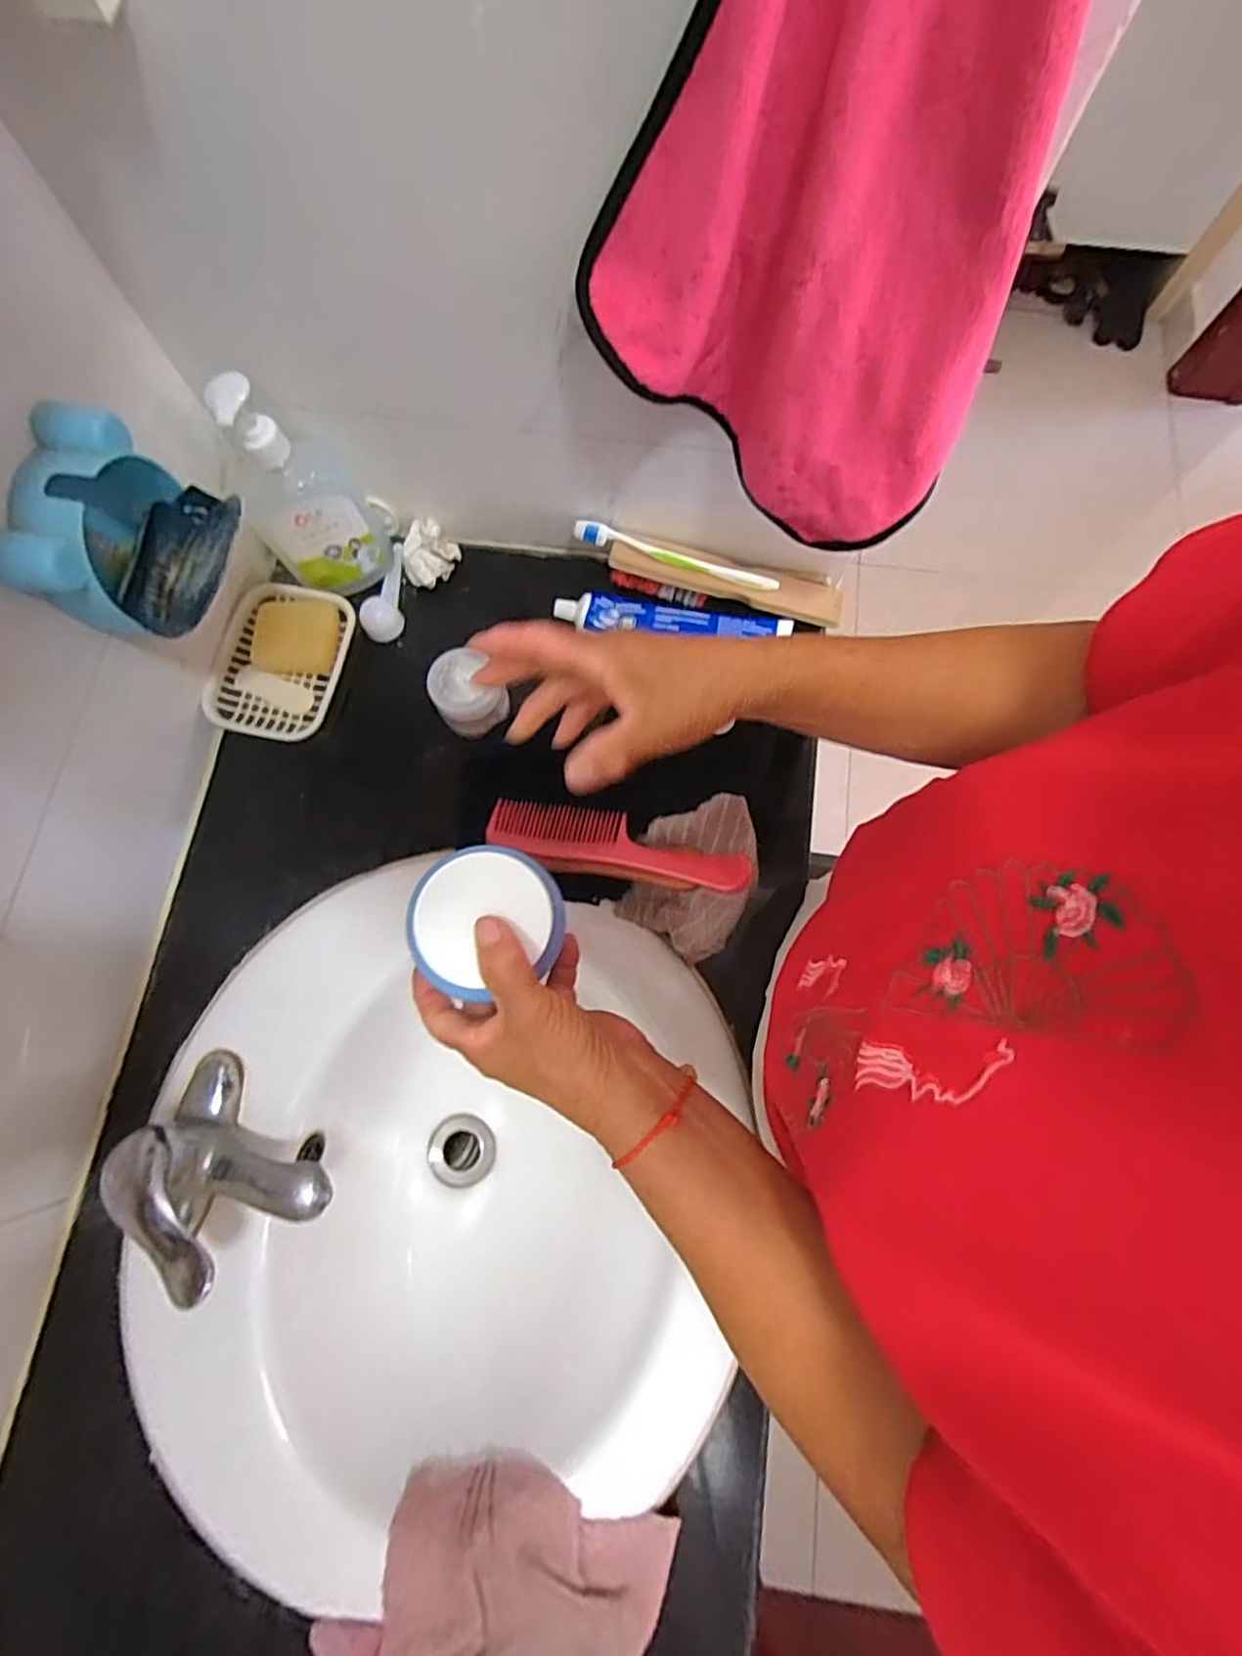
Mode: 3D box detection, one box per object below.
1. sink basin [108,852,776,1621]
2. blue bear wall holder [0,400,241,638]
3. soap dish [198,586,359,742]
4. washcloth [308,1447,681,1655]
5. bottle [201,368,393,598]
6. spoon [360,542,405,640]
[{"bbox_3d":[-0.126,0.284,0.567,0.423,0.173,0.481,11,76,3],"label":"sink basin"},{"bbox_3d":[-0.308,-0.181,0.432,0.089,0.101,0.113,6,76,2],"label":"blue bear wall holder"},{"bbox_3d":[-0.291,-0.144,0.580,0.093,0.023,0.138,12,76,3],"label":"soap dish"},{"bbox_3d":[-0.076,0.495,0.435,0.169,0.041,0.176,30,78,7],"label":"washcloth"},{"bbox_3d":[-0.250,-0.266,0.525,0.071,0.169,0.085,30,78,8],"label":"bottle"},{"bbox_3d":[-0.210,-0.218,0.615,0.031,0.025,0.100,5,76,2],"label":"spoon"}]

